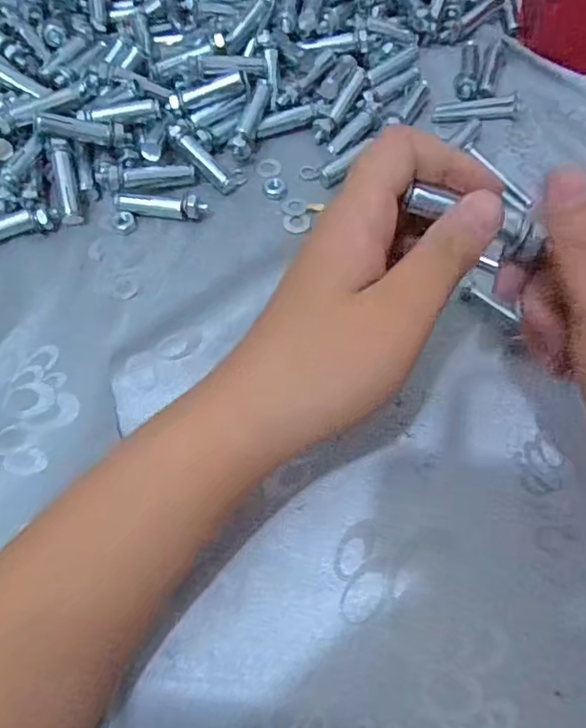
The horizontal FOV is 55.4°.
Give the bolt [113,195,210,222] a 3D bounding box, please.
[{"bbox_3d":[-0.076,-0.094,0.327,0.056,0.014,0.015,9,66,4],"label":"bolt"}]

